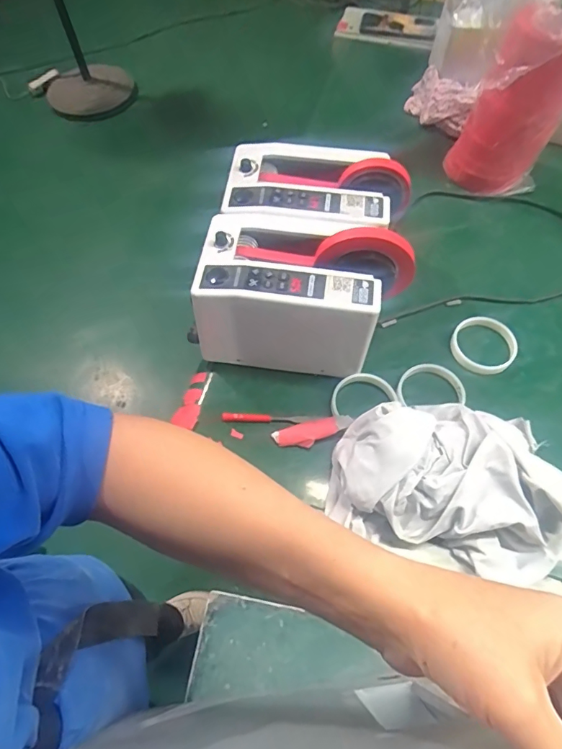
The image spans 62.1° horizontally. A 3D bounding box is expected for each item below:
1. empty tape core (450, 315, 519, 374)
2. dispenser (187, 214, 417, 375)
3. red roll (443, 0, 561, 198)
[{"bbox_3d":[0.279,-0.042,0.636,0.095,0.012,0.083,-34,66,-16],"label":"empty tape core"},{"bbox_3d":[0.023,-0.097,0.585,0.251,0.172,0.137,7,62,5],"label":"dispenser"},{"bbox_3d":[0.375,-0.427,0.679,0.150,0.312,0.137,-1,62,1],"label":"red roll"}]

